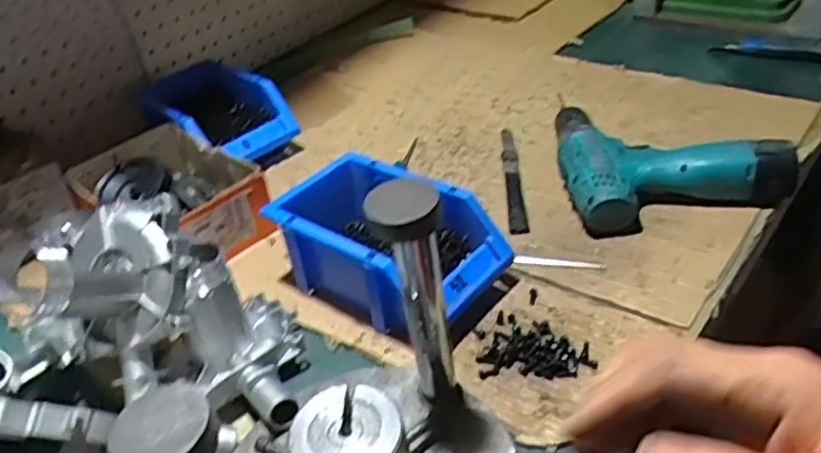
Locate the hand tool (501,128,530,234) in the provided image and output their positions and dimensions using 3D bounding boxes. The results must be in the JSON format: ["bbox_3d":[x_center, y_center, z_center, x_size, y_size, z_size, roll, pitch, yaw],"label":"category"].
[{"bbox_3d":[0.100,-0.048,0.670,0.017,0.016,0.146,-5,36,6],"label":"hand tool"}]

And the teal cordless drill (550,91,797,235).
[{"bbox_3d":[0.235,-0.068,0.662,0.187,0.060,0.160,-10,35,-2],"label":"teal cordless drill"}]

